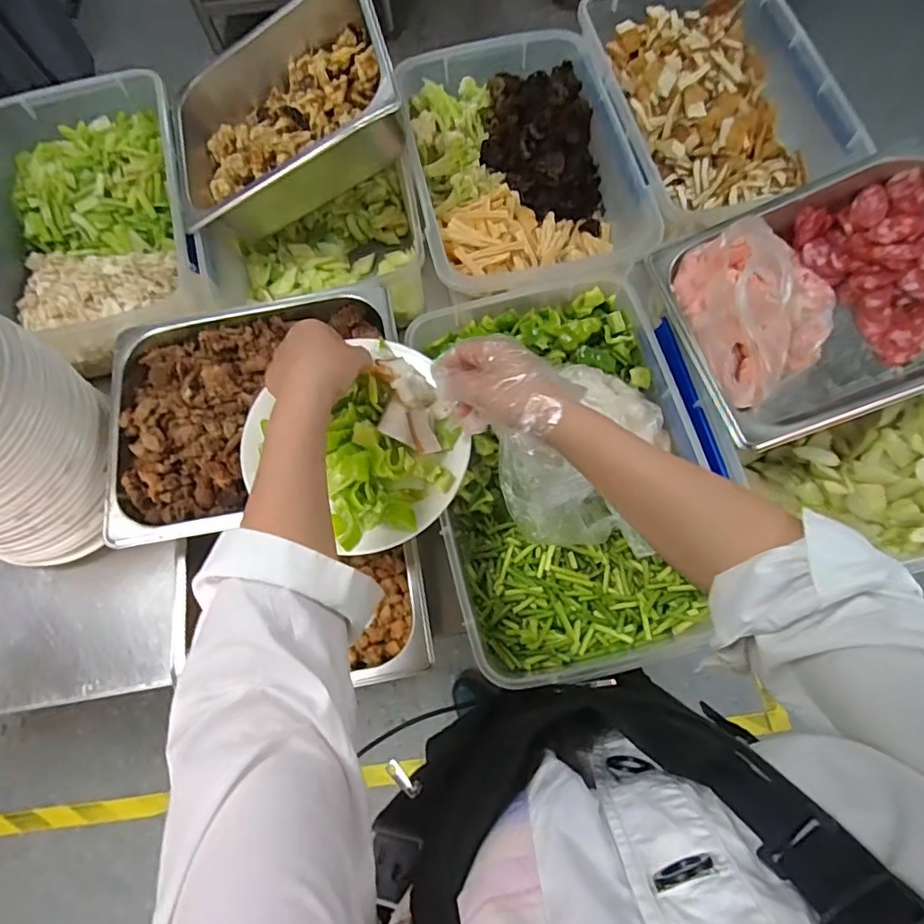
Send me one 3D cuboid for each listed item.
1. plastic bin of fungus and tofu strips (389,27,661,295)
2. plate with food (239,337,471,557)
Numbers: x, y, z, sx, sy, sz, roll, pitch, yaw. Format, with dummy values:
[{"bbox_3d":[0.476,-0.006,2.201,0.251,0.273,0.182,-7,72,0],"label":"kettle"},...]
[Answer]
[{"bbox_3d":[0.068,-0.395,0.733,0.269,0.106,0.355,-12,70,-6],"label":"plastic bin of fungus and tofu strips"},{"bbox_3d":[-0.082,-0.020,0.519,0.174,0.052,0.176,1,69,-2],"label":"plate with food"}]

